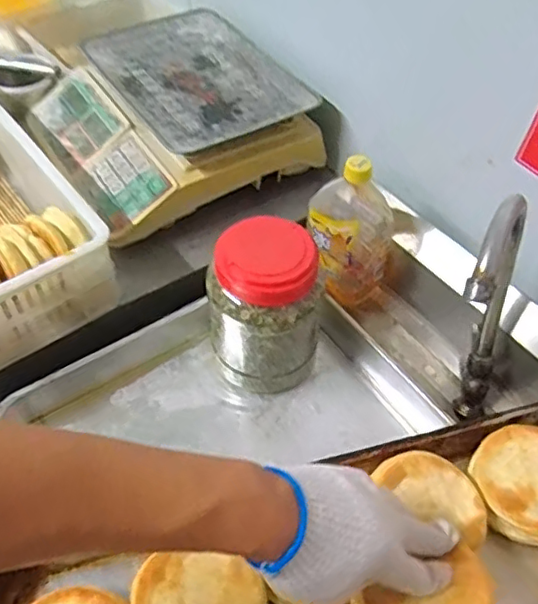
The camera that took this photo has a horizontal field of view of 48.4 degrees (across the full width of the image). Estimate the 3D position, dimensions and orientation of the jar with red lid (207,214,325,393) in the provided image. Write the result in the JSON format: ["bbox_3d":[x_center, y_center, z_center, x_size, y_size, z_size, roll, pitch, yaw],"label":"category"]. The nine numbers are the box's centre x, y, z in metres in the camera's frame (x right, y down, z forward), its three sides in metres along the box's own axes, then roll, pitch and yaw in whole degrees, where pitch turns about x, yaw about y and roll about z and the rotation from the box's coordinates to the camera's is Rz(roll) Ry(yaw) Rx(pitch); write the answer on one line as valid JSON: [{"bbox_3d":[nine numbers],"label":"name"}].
[{"bbox_3d":[-0.005,0.019,0.676,0.131,0.206,0.109,10,51,3],"label":"jar with red lid"}]

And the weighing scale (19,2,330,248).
[{"bbox_3d":[-0.159,-0.305,0.913,0.358,0.094,0.424,-25,57,-23],"label":"weighing scale"}]

